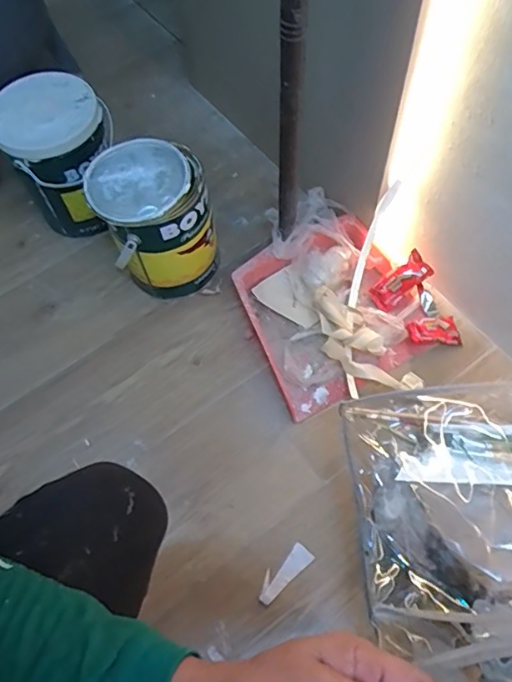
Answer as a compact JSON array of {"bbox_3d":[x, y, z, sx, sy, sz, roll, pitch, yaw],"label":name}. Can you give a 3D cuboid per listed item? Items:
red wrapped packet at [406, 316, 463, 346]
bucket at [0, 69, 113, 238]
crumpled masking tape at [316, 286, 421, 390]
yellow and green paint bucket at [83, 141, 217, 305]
[{"bbox_3d":[0.289,-0.017,0.842,0.093,0.021,0.050,-2,60,-22],"label":"red wrapped packet"},{"bbox_3d":[-0.327,-0.312,0.926,0.177,0.242,0.159,-25,64,-9],"label":"bucket"},{"bbox_3d":[0.153,0.005,0.834,0.096,0.051,0.204,-34,66,-14],"label":"crumpled masking tape"},{"bbox_3d":[-0.157,-0.186,0.854,0.163,0.230,0.143,-19,63,-7],"label":"yellow and green paint bucket"}]

